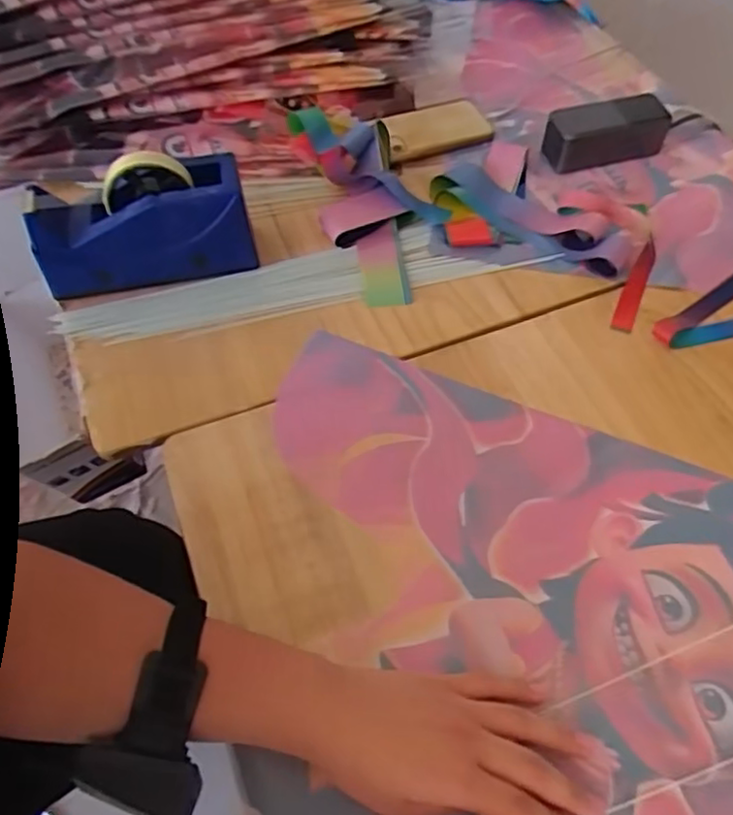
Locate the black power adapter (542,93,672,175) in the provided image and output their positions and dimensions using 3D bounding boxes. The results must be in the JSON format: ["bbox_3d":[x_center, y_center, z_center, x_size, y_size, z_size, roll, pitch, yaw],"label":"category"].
[{"bbox_3d":[0.279,-0.320,0.777,0.135,0.047,0.061,-10,57,-5],"label":"black power adapter"}]

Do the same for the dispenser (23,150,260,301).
[{"bbox_3d":[-0.218,-0.174,0.652,0.201,0.129,0.060,-15,57,-8],"label":"dispenser"}]

